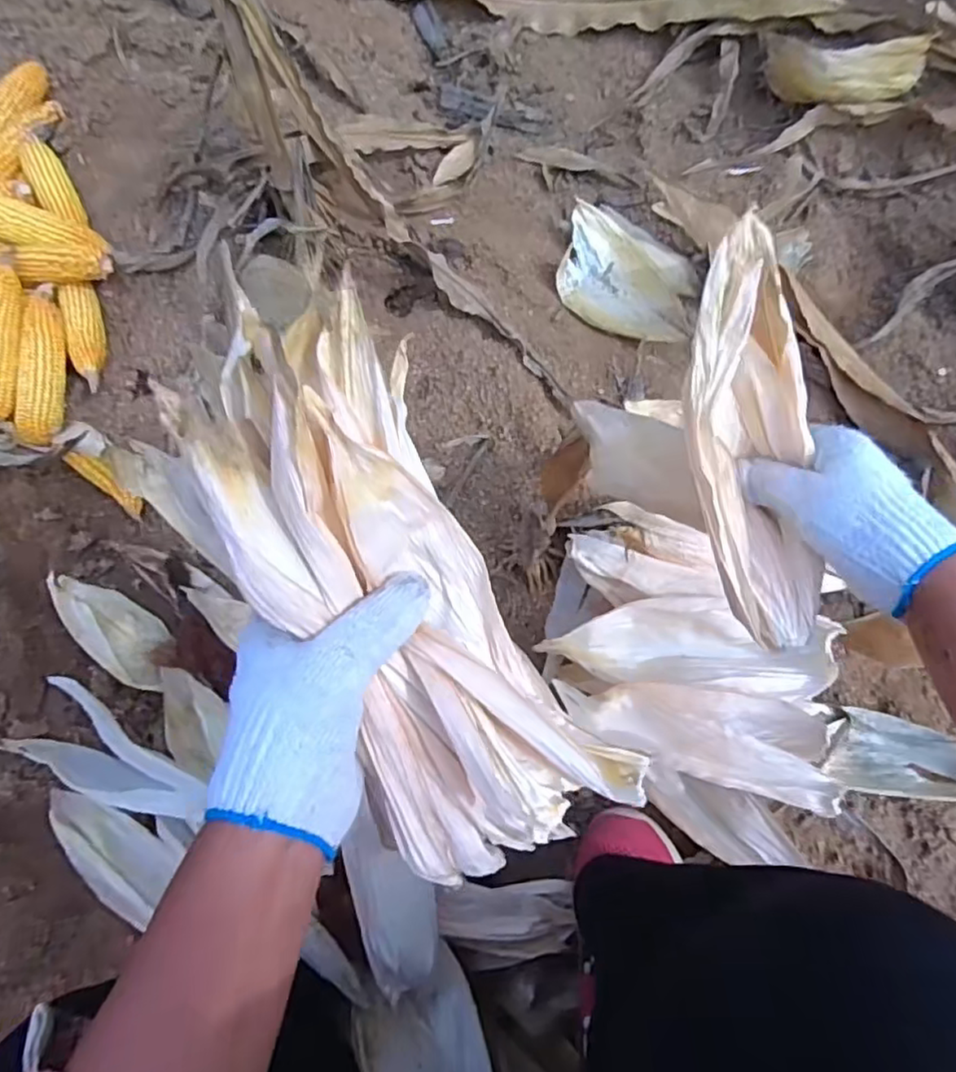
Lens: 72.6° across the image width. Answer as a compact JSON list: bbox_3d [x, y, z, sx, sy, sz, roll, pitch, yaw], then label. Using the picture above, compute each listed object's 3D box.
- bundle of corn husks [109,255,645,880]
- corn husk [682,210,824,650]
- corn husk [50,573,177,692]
[{"bbox_3d":[-0.040,0.030,0.277,0.104,0.058,0.254,-32,104,-9],"label":"bundle of corn husks"},{"bbox_3d":[0.151,-0.051,0.378,0.073,0.052,0.227,-14,106,-3],"label":"corn husk"},{"bbox_3d":[-0.398,0.100,0.718,0.156,0.025,0.071,43,49,-2],"label":"corn husk"}]

